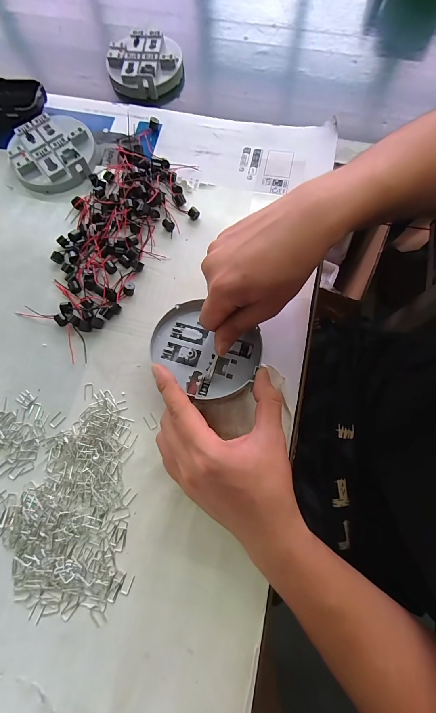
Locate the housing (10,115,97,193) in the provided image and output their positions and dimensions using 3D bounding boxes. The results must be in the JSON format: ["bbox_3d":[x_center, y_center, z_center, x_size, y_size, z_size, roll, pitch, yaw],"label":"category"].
[{"bbox_3d":[-0.198,-0.247,0.355,0.094,0.021,0.092,0,75,1],"label":"housing"}]

